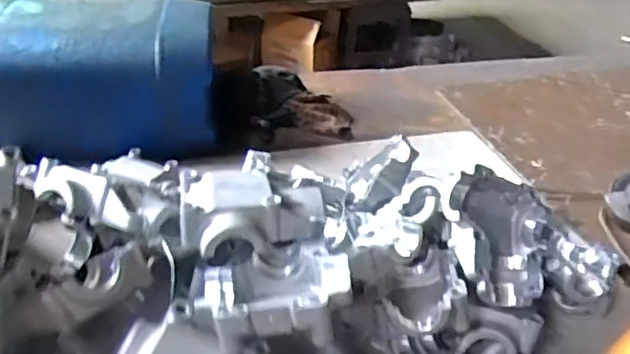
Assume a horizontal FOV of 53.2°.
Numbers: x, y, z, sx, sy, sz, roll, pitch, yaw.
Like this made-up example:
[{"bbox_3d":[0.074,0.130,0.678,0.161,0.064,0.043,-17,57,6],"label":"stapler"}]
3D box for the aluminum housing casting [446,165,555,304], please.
[{"bbox_3d":[0.206,0.062,0.704,0.109,0.102,0.131,12,33,17],"label":"aluminum housing casting"}]

